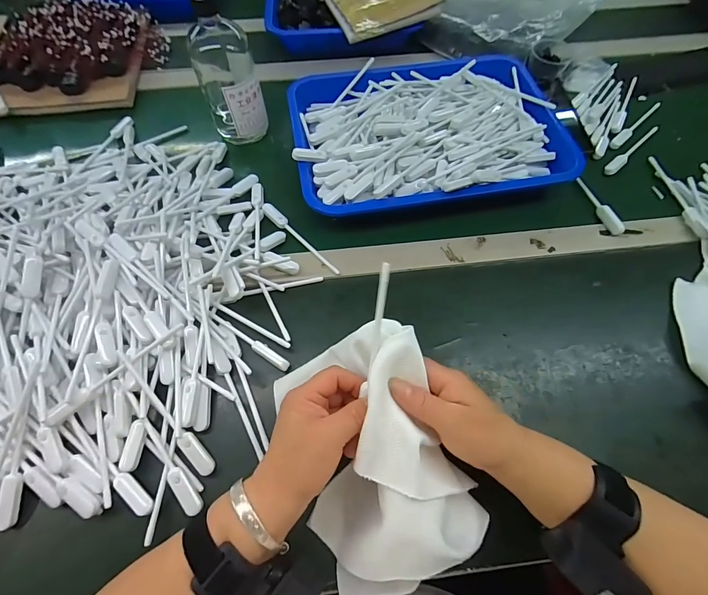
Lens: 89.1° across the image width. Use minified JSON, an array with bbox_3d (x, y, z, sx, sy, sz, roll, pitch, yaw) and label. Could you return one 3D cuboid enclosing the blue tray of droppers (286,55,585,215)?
[{"bbox_3d":[0.101,-0.232,0.504,0.365,0.047,0.274,-8,64,-5],"label":"blue tray of droppers"}]

